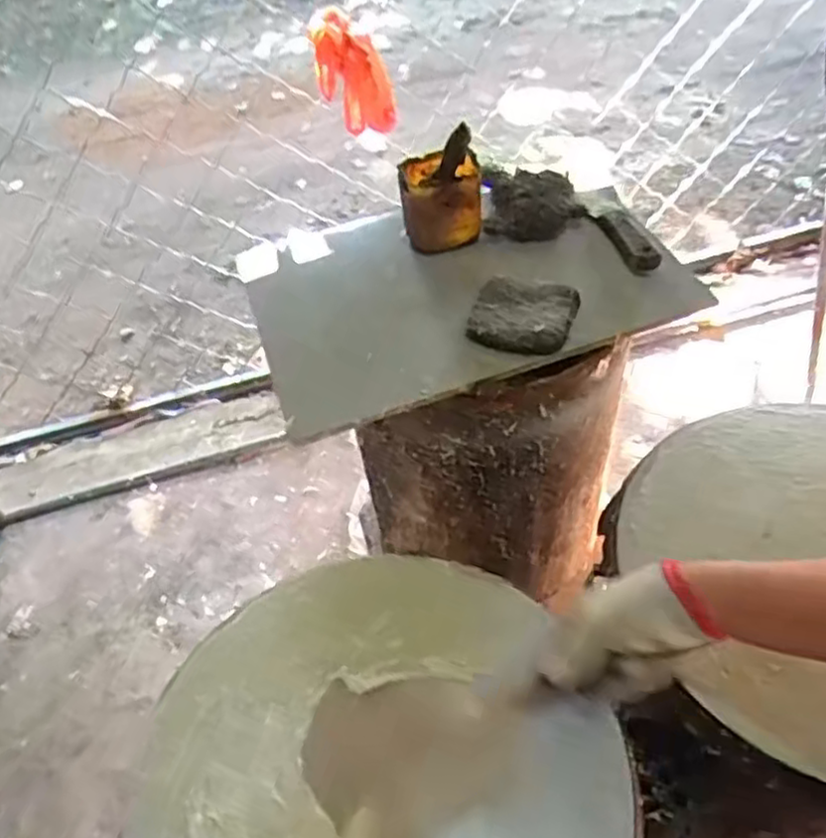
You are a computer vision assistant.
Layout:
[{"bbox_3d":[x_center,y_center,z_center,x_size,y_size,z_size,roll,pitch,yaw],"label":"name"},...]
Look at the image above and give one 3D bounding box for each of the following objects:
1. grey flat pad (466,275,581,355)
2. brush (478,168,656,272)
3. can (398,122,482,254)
[{"bbox_3d":[0.119,-0.116,0.775,0.110,0.022,0.106,14,52,19],"label":"grey flat pad"},{"bbox_3d":[0.193,-0.246,0.858,0.233,0.052,0.096,23,55,26],"label":"brush"},{"bbox_3d":[0.033,-0.273,0.834,0.091,0.140,0.104,-5,48,3],"label":"can"}]

